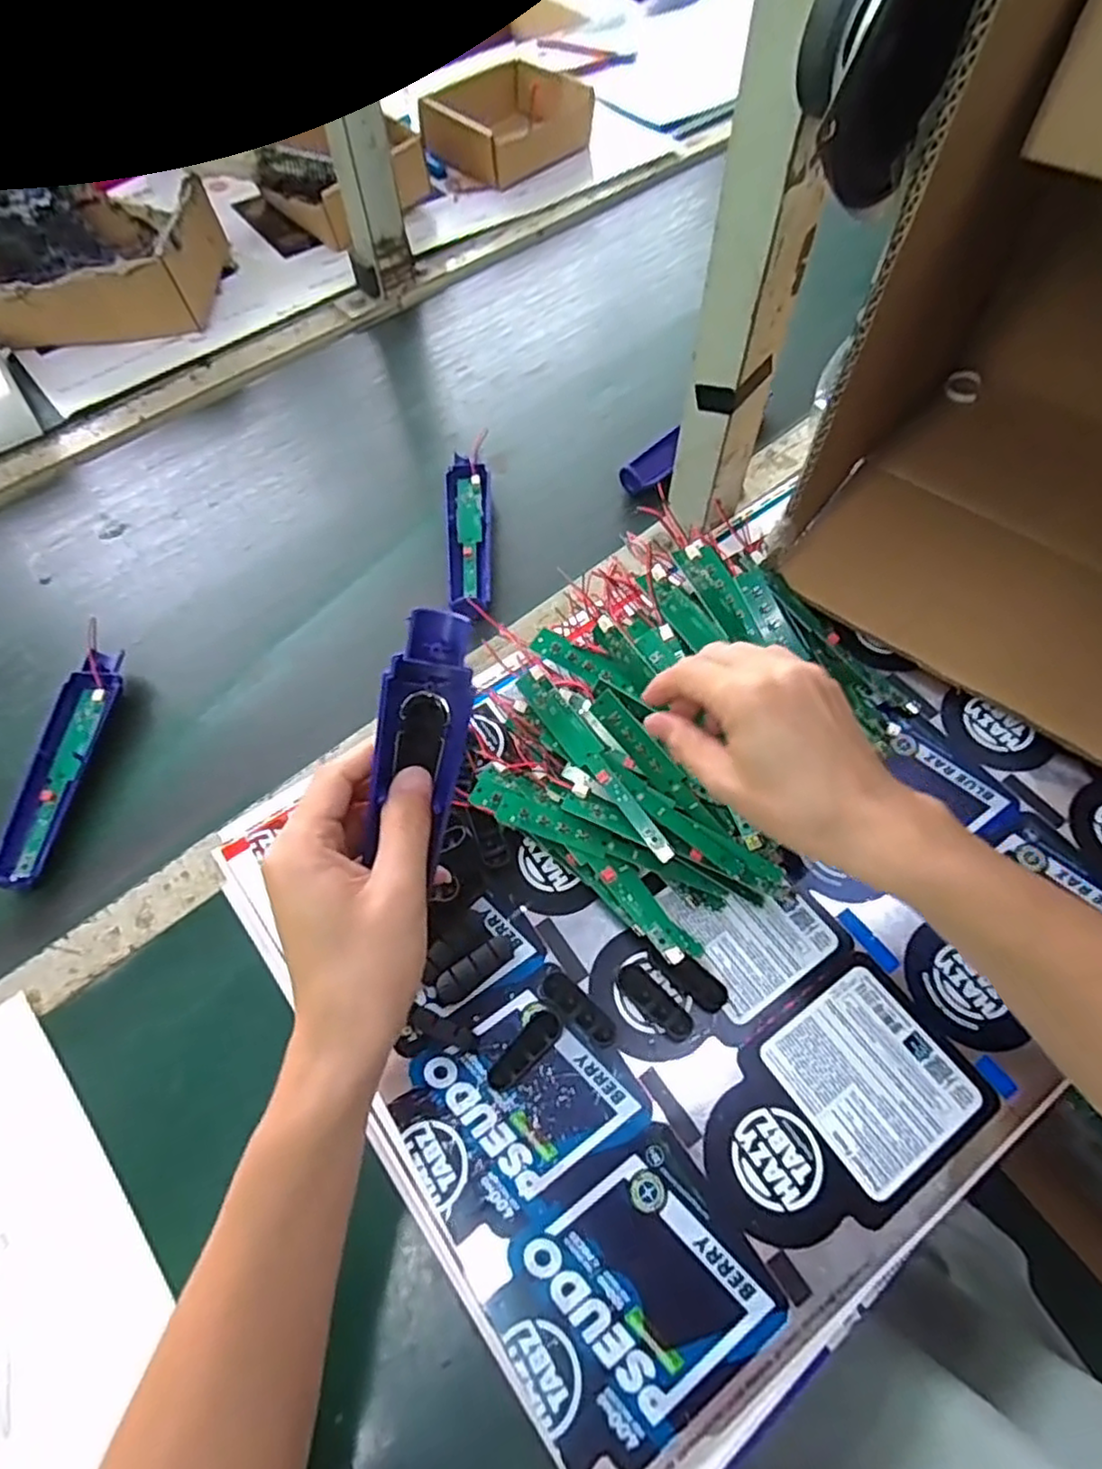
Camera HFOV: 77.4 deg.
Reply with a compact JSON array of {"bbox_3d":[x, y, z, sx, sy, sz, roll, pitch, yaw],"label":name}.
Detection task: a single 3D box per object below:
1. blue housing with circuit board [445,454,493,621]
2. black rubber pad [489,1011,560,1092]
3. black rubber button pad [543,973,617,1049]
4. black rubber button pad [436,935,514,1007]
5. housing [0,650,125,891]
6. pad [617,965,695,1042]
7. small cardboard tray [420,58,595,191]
[{"bbox_3d":[-0.065,-0.159,0.556,0.038,0.022,0.160,-6,62,-2],"label":"blue housing with circuit board"},{"bbox_3d":[-0.014,0.168,0.365,0.016,0.009,0.045,41,70,20],"label":"black rubber pad"},{"bbox_3d":[0.015,0.148,0.371,0.047,0.008,0.015,41,70,20],"label":"black rubber button pad"},{"bbox_3d":[-0.043,0.131,0.384,0.047,0.011,0.016,-36,67,-17],"label":"black rubber button pad"},{"bbox_3d":[-0.329,0.019,0.461,0.034,0.020,0.167,4,62,3],"label":"housing"},{"bbox_3d":[0.056,0.145,0.373,0.047,0.007,0.016,38,69,19],"label":"pad"},{"bbox_3d":[-0.056,-0.751,0.841,0.156,0.061,0.186,34,67,18],"label":"small cardboard tray"}]

